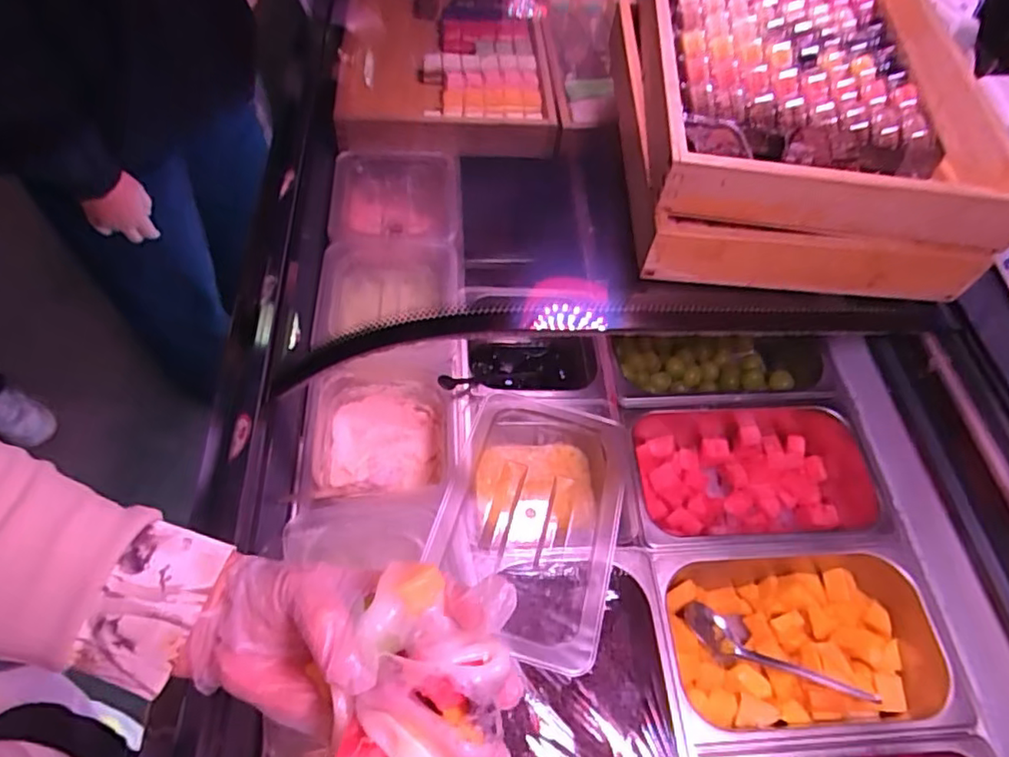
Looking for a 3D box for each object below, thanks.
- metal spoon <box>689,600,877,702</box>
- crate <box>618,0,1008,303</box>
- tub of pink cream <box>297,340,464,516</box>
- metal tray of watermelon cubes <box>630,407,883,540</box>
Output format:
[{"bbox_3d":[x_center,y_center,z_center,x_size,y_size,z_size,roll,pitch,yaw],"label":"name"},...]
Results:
[{"bbox_3d":[0.255,0.265,0.585,0.169,0.024,0.041,15,56,27],"label":"metal spoon"},{"bbox_3d":[0.305,-0.286,0.647,0.310,0.128,0.446,6,57,-1],"label":"crate"},{"bbox_3d":[-0.127,0.066,0.669,0.157,0.103,0.189,2,58,-4],"label":"tub of pink cream"},{"bbox_3d":[0.281,0.111,0.687,0.274,0.086,0.163,1,58,-4],"label":"metal tray of watermelon cubes"}]

